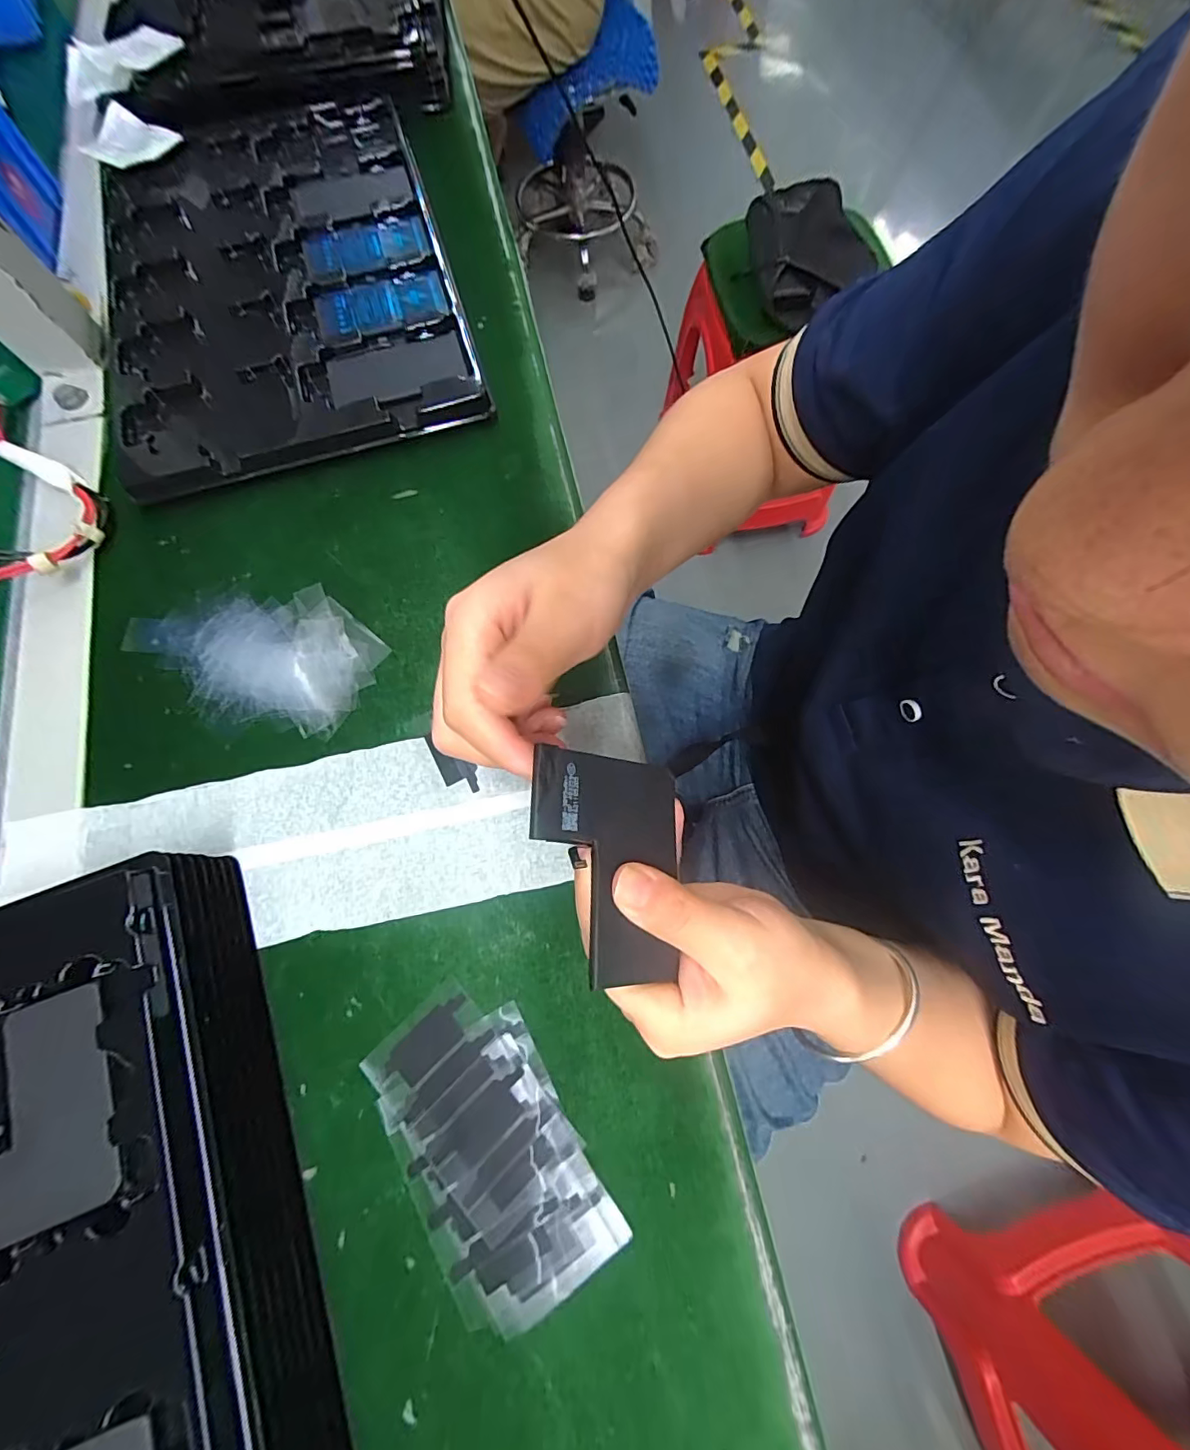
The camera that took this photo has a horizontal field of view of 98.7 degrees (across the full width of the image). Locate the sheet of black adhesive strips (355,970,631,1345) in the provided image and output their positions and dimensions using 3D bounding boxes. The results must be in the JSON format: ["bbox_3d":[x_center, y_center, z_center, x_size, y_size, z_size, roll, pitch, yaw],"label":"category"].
[{"bbox_3d":[-0.049,0.186,0.228,0.072,0.004,0.127,-30,77,-8],"label":"sheet of black adhesive strips"}]

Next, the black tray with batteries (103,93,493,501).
[{"bbox_3d":[-0.222,-0.313,0.357,0.228,0.019,0.314,-17,75,-4],"label":"black tray with batteries"}]

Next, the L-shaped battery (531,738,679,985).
[{"bbox_3d":[0.005,0.048,0.180,0.060,0.004,0.075,13,69,-31],"label":"L-shaped battery"}]

